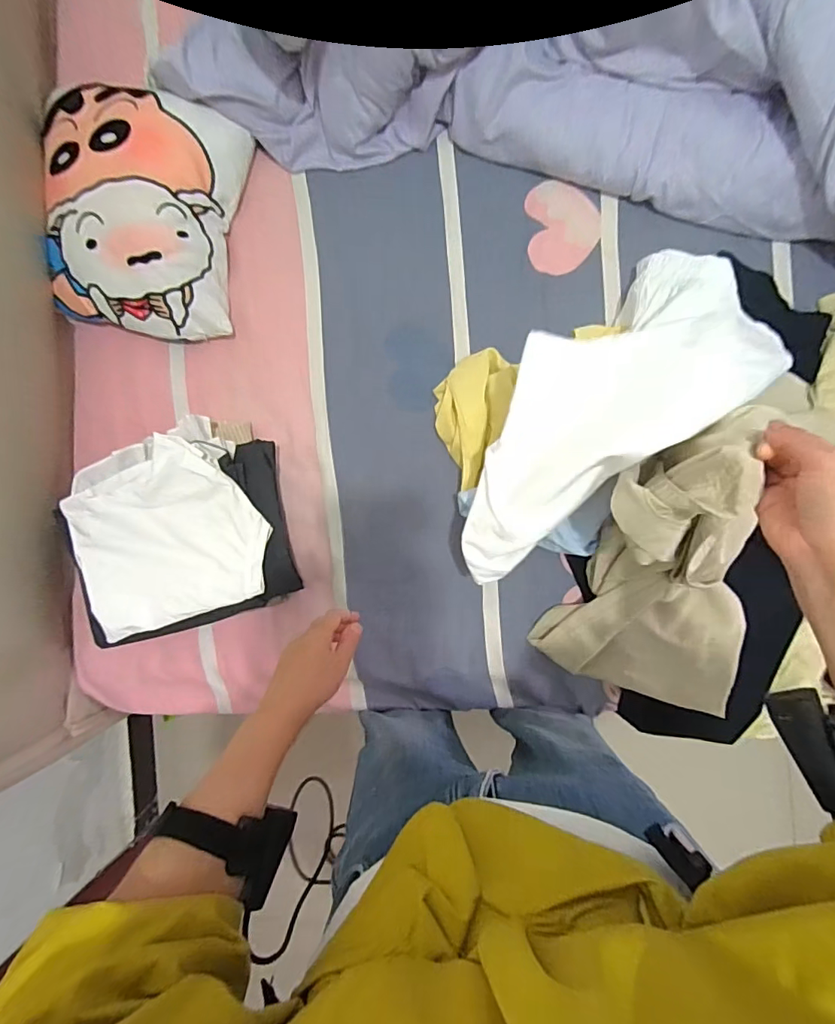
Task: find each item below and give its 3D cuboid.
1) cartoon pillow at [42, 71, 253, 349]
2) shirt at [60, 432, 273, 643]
[{"bbox_3d":[-0.455,-0.478,0.818,0.320,0.105,0.350,10,91,6],"label":"cartoon pillow"},{"bbox_3d":[-0.365,0.028,0.722,0.264,0.046,0.261,-22,87,6],"label":"shirt"}]

